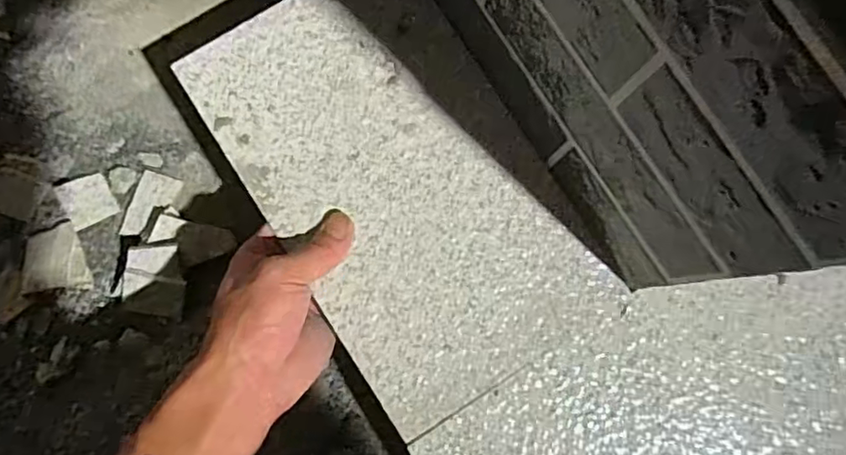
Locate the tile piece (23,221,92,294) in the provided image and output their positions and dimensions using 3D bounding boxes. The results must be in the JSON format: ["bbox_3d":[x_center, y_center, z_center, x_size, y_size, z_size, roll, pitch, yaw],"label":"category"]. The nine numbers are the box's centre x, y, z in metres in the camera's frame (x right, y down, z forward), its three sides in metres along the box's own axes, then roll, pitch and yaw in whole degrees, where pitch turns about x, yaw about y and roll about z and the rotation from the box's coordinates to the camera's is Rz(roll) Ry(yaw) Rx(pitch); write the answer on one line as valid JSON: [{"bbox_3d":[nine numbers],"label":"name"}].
[{"bbox_3d":[-0.288,0.024,0.464,0.044,0.008,0.050,-5,82,-3],"label":"tile piece"}]

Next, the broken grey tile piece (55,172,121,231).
[{"bbox_3d":[-0.266,-0.021,0.469,0.036,0.006,0.036,-25,83,-6],"label":"broken grey tile piece"}]

